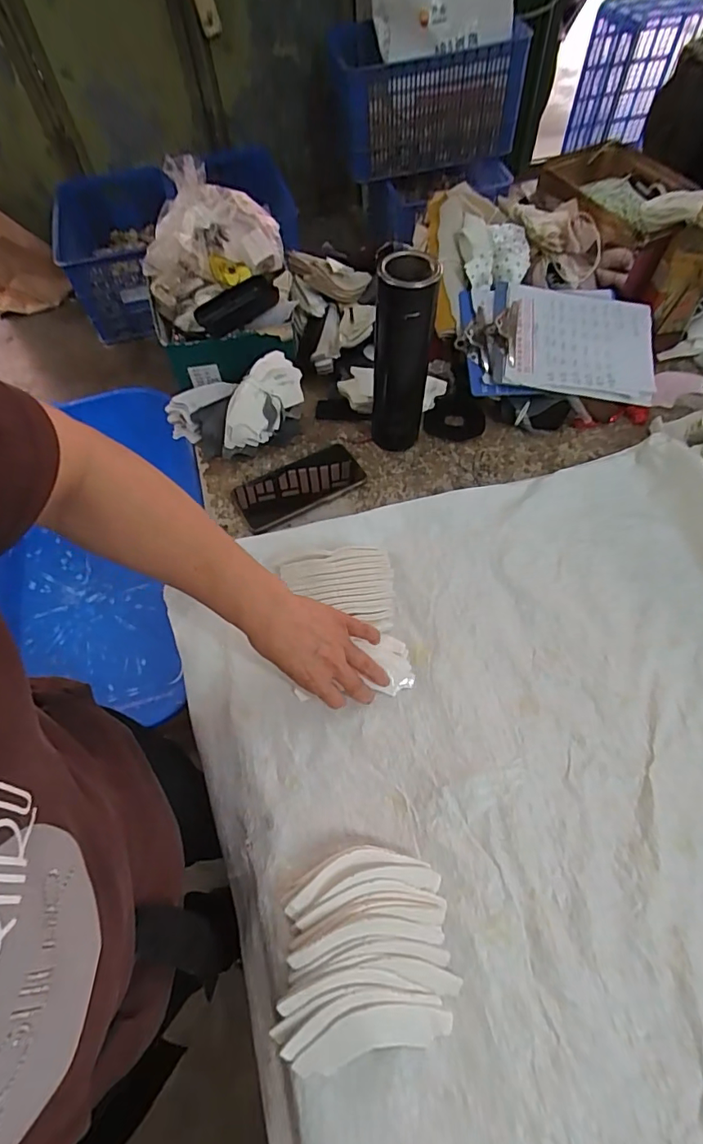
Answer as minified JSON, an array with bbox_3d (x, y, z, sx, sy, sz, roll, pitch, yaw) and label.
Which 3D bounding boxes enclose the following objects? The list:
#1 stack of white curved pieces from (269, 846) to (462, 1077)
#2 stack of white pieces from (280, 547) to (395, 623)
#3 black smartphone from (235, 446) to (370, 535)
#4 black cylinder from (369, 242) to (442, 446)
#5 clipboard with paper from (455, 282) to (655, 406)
[{"bbox_3d":[0.008,0.294,0.389,0.139,0.035,0.139,-9,60,-3],"label":"stack of white curved pieces"},{"bbox_3d":[-0.012,0.015,0.544,0.116,0.029,0.080,-10,60,-3],"label":"stack of white pieces"},{"bbox_3d":[-0.065,-0.109,0.640,0.160,0.012,0.084,-28,62,-13],"label":"black smartphone"},{"bbox_3d":[0.059,-0.248,0.593,0.066,0.224,0.075,1,60,3],"label":"black cylinder"},{"bbox_3d":[0.276,-0.314,0.681,0.257,0.029,0.164,3,77,-5],"label":"clipboard with paper"}]

